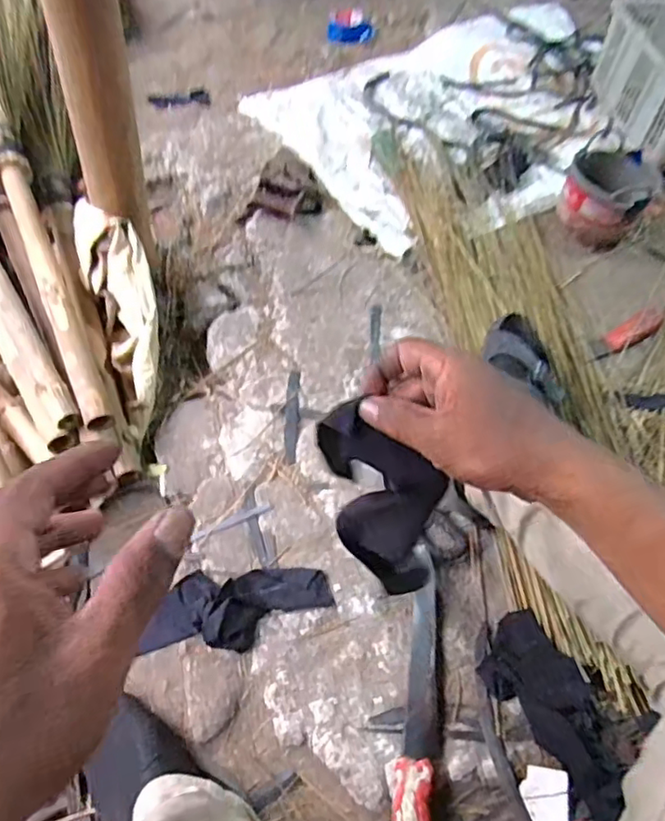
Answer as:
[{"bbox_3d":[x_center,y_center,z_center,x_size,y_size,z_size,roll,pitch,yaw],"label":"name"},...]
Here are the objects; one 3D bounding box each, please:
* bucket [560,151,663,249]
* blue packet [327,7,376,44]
[{"bbox_3d":[0.469,-0.371,1.081,0.138,0.118,0.136,3,59,-5],"label":"bucket"},{"bbox_3d":[0.041,-0.882,1.433,0.104,0.025,0.103,-1,59,-8],"label":"blue packet"}]

